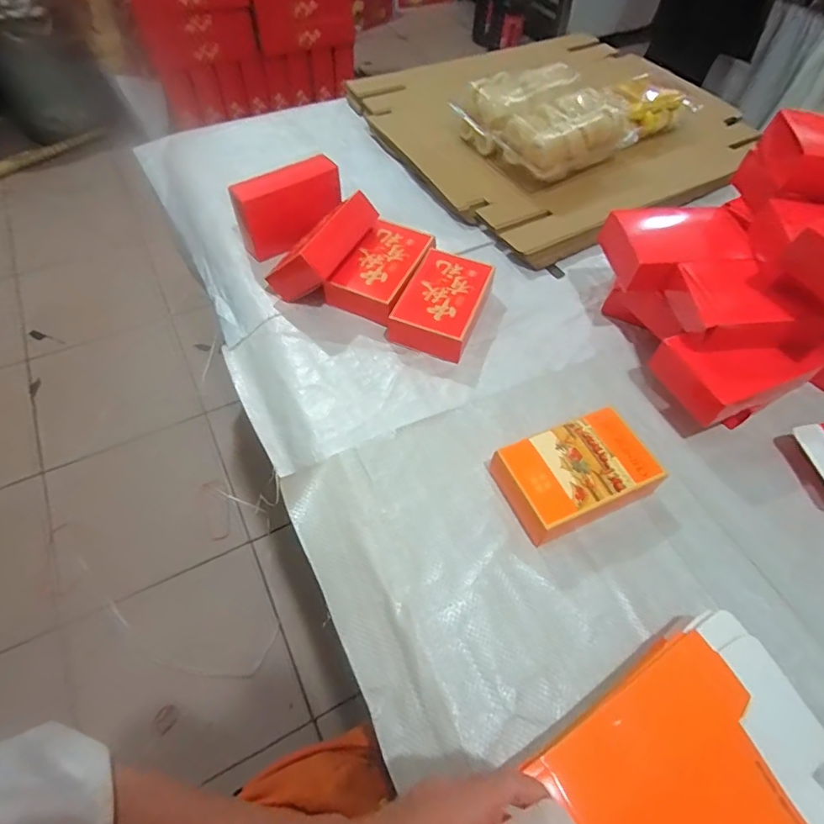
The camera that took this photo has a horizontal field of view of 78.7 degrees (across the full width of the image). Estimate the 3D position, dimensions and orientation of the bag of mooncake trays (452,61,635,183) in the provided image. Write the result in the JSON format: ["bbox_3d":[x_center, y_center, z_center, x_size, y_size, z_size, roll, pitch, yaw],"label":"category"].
[{"bbox_3d":[0.227,-0.486,0.853,0.206,0.092,0.206,-22,60,-17],"label":"bag of mooncake trays"}]

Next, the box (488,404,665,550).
[{"bbox_3d":[0.175,0.068,0.541,0.165,0.051,0.106,-19,59,-15],"label":"box"}]

